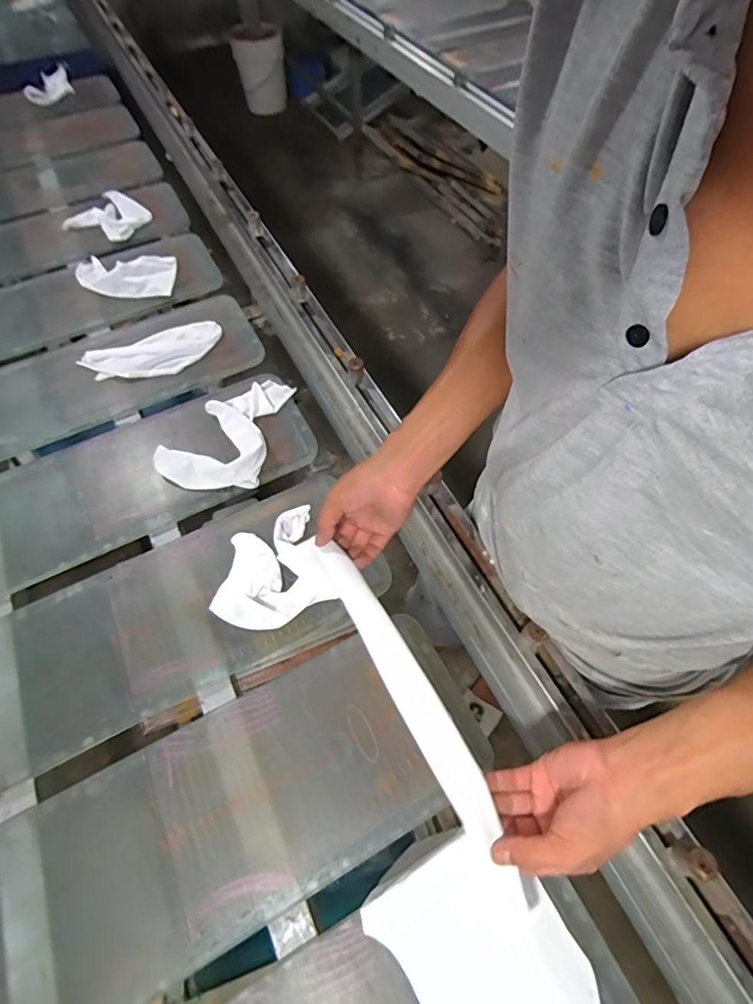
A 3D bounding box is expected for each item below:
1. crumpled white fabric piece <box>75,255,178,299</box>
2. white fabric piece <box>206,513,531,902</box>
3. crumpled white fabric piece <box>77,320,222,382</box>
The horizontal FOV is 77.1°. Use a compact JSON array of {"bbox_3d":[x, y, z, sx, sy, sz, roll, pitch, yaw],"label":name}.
[{"bbox_3d":[-0.484,-0.436,0.910,0.190,0.044,0.109,-7,60,-3],"label":"crumpled white fabric piece"},{"bbox_3d":[-0.028,0.166,0.510,0.145,0.078,0.417,-39,65,-19],"label":"white fabric piece"},{"bbox_3d":[-0.377,-0.252,0.810,0.225,0.024,0.094,-23,63,-12],"label":"crumpled white fabric piece"}]

